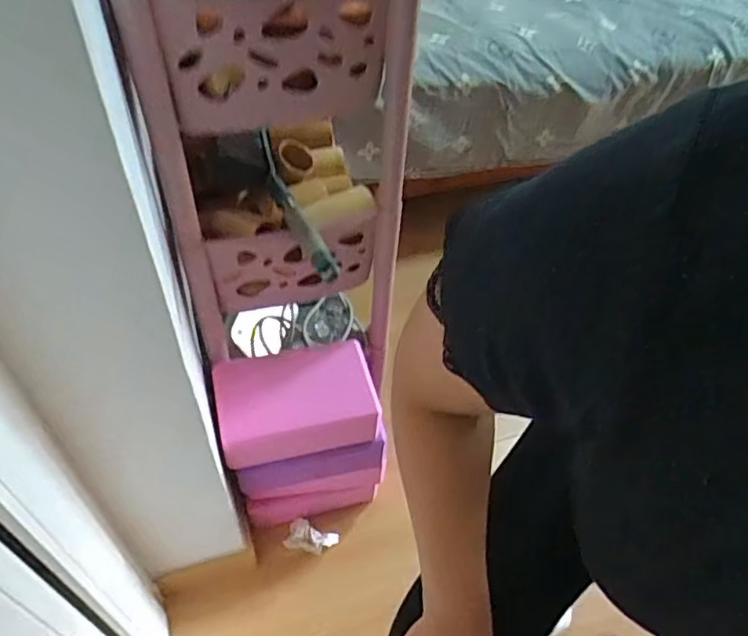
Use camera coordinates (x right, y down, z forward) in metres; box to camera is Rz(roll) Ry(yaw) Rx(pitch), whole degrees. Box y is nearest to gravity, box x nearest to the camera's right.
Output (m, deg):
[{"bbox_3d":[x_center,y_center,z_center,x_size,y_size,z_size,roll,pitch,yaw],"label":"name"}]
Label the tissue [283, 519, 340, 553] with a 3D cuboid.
[{"bbox_3d":[-0.101,0.364,1.012,0.086,0.051,0.047,8,49,4],"label":"tissue"}]

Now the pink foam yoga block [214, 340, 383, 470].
[{"bbox_3d":[-0.115,0.123,0.908,0.225,0.078,0.139,-10,50,-11],"label":"pink foam yoga block"}]

